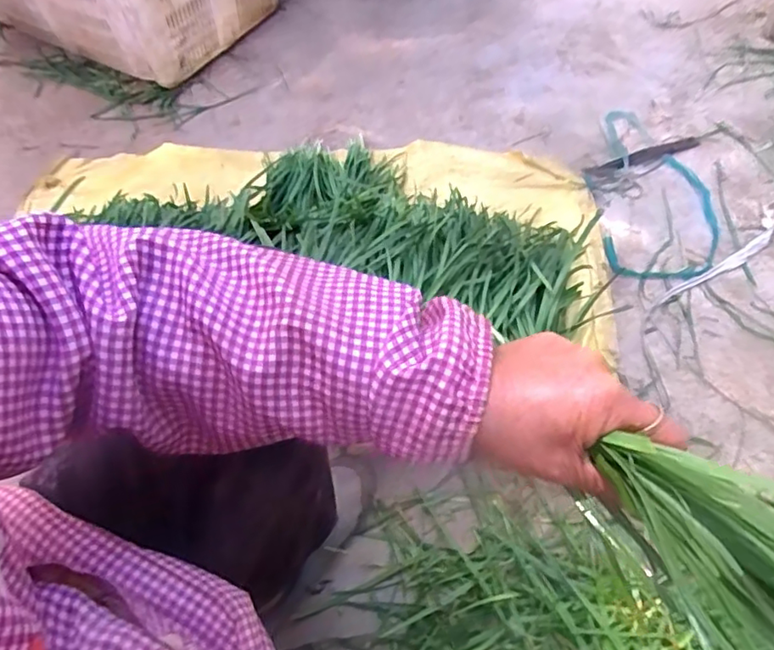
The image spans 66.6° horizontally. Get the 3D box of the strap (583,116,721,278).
[{"bbox_3d":[0.459,-0.244,1.041,0.203,0.022,0.432,0,52,4],"label":"strap"}]

